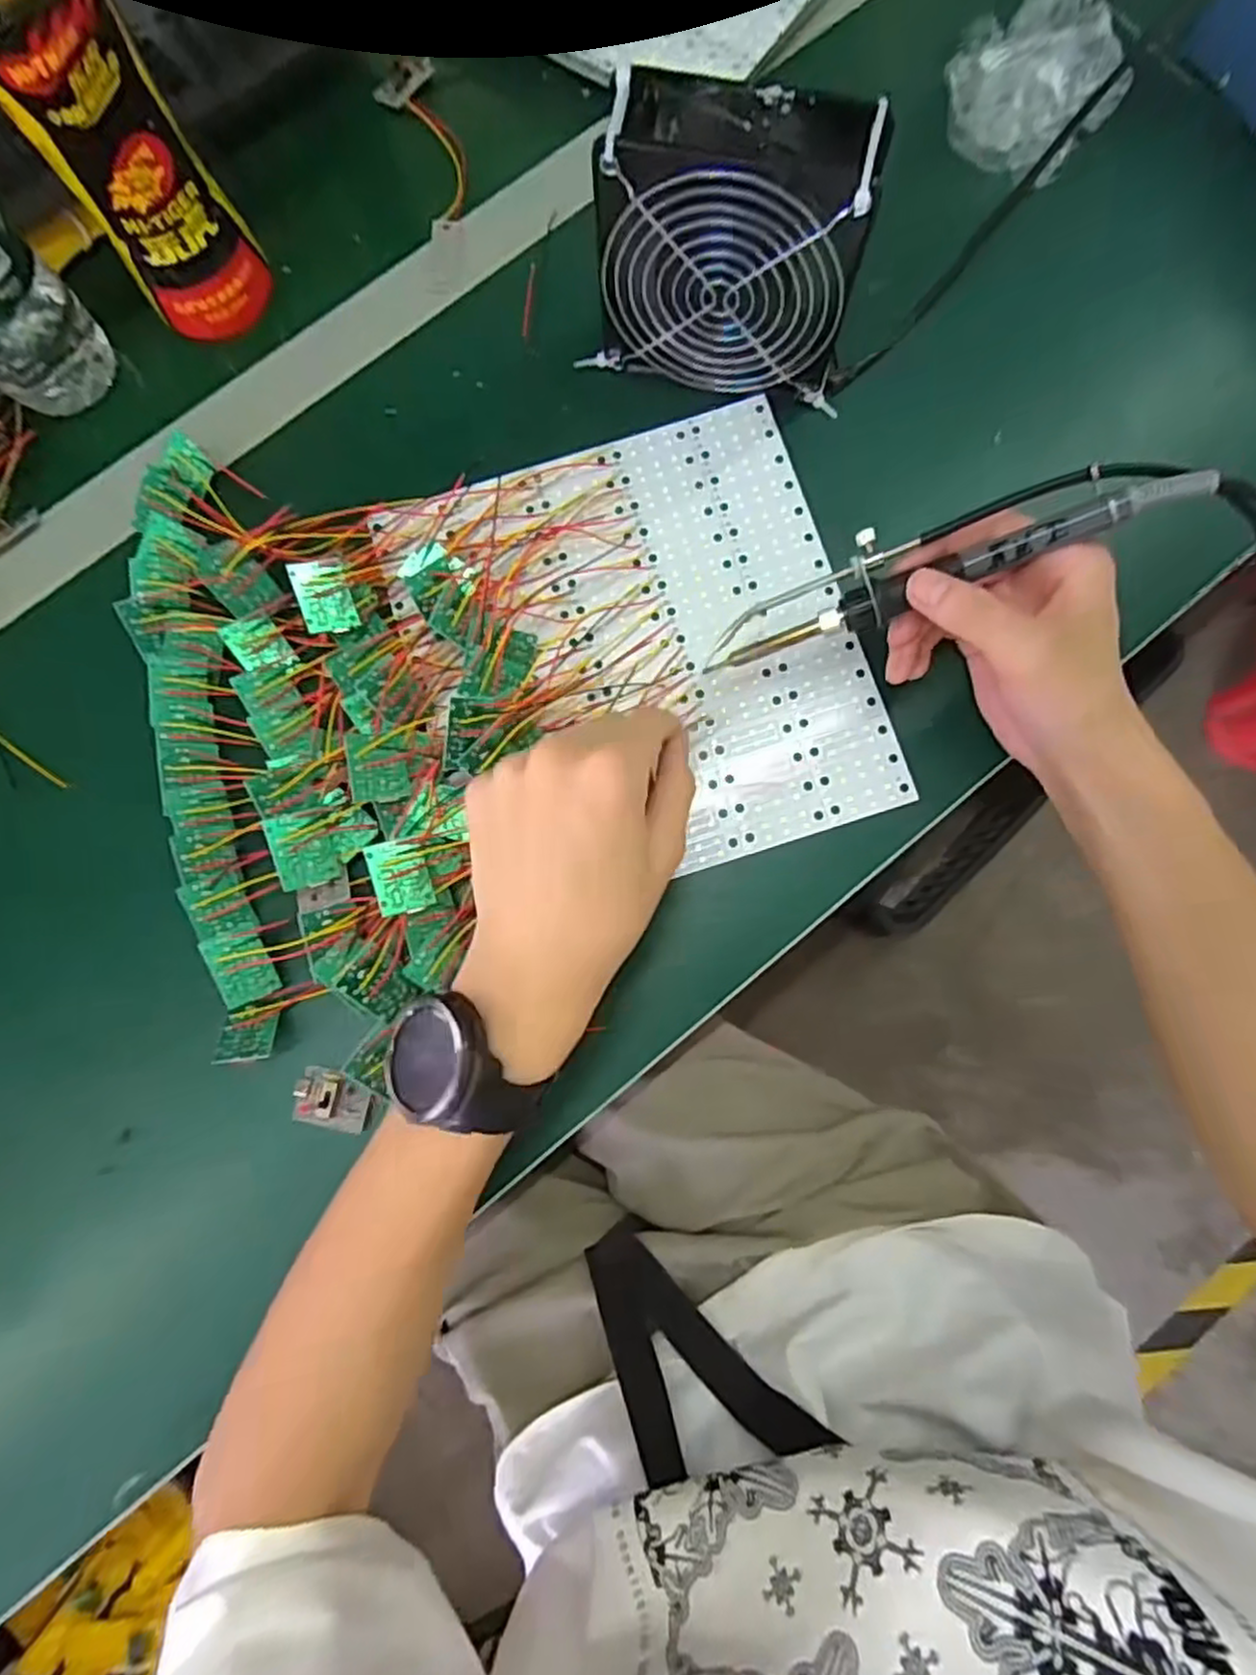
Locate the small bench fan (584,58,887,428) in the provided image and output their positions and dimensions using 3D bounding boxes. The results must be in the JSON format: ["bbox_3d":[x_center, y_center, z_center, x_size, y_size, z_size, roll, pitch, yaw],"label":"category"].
[{"bbox_3d":[0.048,-0.273,0.348,0.126,0.122,0.044,12,80,3],"label":"small bench fan"}]

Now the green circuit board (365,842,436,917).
[{"bbox_3d":[-0.108,0.019,0.349,0.027,0.004,0.035,-12,84,-32],"label":"green circuit board"}]

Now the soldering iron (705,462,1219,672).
[{"bbox_3d":[0.134,-0.122,0.321,0.205,0.016,0.034,-17,79,19],"label":"soldering iron"}]

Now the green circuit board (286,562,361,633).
[{"bbox_3d":[-0.151,-0.121,0.367,0.029,0.004,0.034,-15,93,-32],"label":"green circuit board"}]

